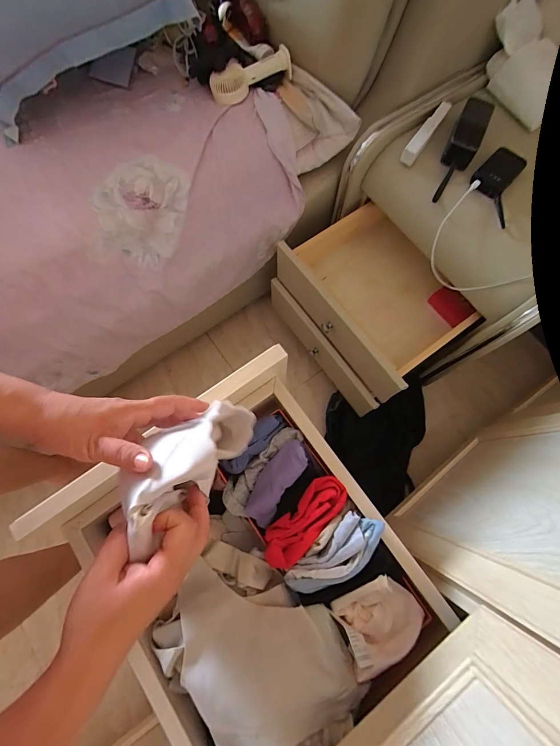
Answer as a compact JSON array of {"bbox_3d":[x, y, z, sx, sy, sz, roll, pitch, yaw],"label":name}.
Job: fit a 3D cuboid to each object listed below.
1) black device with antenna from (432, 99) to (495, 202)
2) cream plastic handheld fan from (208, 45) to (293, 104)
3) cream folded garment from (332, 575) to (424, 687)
[{"bbox_3d":[0.343,-0.422,0.635,0.053,0.041,0.198,24,94,7],"label":"black device with antenna"},{"bbox_3d":[-0.063,-0.620,0.696,0.172,0.046,0.058,-29,76,-9],"label":"cream plastic handheld fan"},{"bbox_3d":[0.132,0.324,0.440,0.115,0.047,0.099,-23,75,-7],"label":"cream folded garment"}]

